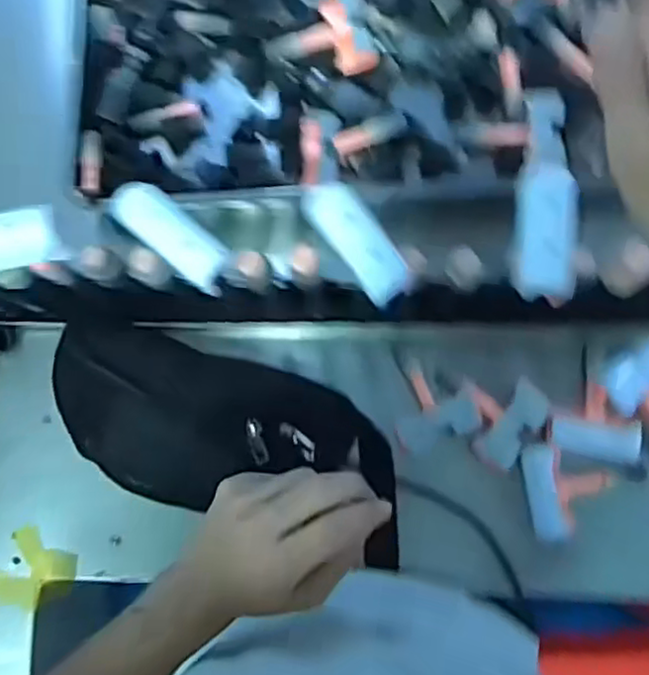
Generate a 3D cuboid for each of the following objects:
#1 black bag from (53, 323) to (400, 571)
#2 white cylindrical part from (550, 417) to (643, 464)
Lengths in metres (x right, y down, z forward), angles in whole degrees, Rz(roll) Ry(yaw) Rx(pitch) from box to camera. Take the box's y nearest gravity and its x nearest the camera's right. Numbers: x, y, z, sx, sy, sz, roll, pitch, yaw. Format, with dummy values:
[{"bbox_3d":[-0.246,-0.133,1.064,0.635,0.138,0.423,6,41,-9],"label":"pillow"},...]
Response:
[{"bbox_3d":[-0.086,0.088,0.617,0.339,0.077,0.137,17,83,-1],"label":"black bag"},{"bbox_3d":[0.246,0.091,0.623,0.074,0.030,0.034,6,81,27],"label":"white cylindrical part"}]

